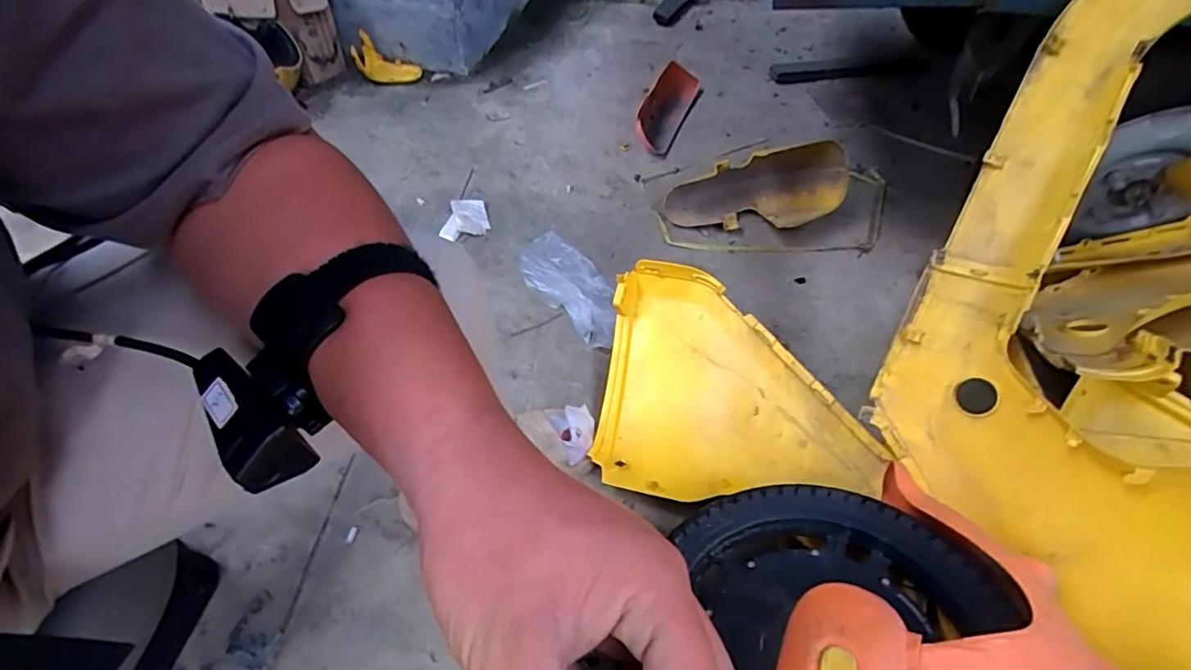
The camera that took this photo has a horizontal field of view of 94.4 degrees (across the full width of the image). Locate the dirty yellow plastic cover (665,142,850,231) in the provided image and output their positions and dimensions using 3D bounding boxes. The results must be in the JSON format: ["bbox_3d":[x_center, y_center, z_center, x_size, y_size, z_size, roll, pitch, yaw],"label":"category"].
[{"bbox_3d":[0.315,-0.287,1.097,0.346,0.133,0.103,-8,52,9],"label":"dirty yellow plastic cover"}]

